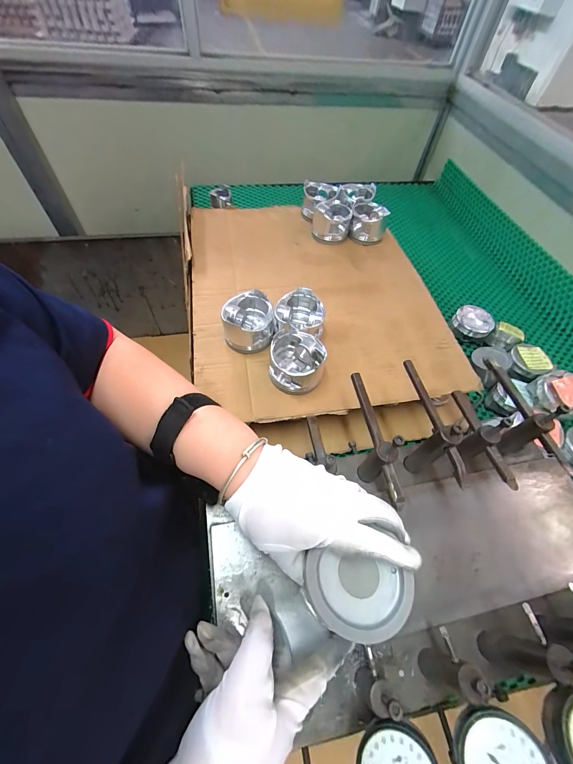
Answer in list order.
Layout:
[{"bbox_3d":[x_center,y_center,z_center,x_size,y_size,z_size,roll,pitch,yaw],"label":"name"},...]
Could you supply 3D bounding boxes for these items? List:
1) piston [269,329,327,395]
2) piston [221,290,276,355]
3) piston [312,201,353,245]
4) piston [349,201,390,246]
[{"bbox_3d":[0.015,-0.029,0.475,0.081,0.056,0.078,2,57,-3],"label":"piston"},{"bbox_3d":[-0.062,-0.097,0.504,0.081,0.059,0.084,-3,57,-6],"label":"piston"},{"bbox_3d":[0.100,-0.352,0.674,0.078,0.052,0.080,8,57,1],"label":"piston"},{"bbox_3d":[0.185,-0.354,0.685,0.077,0.054,0.079,14,57,5],"label":"piston"}]

